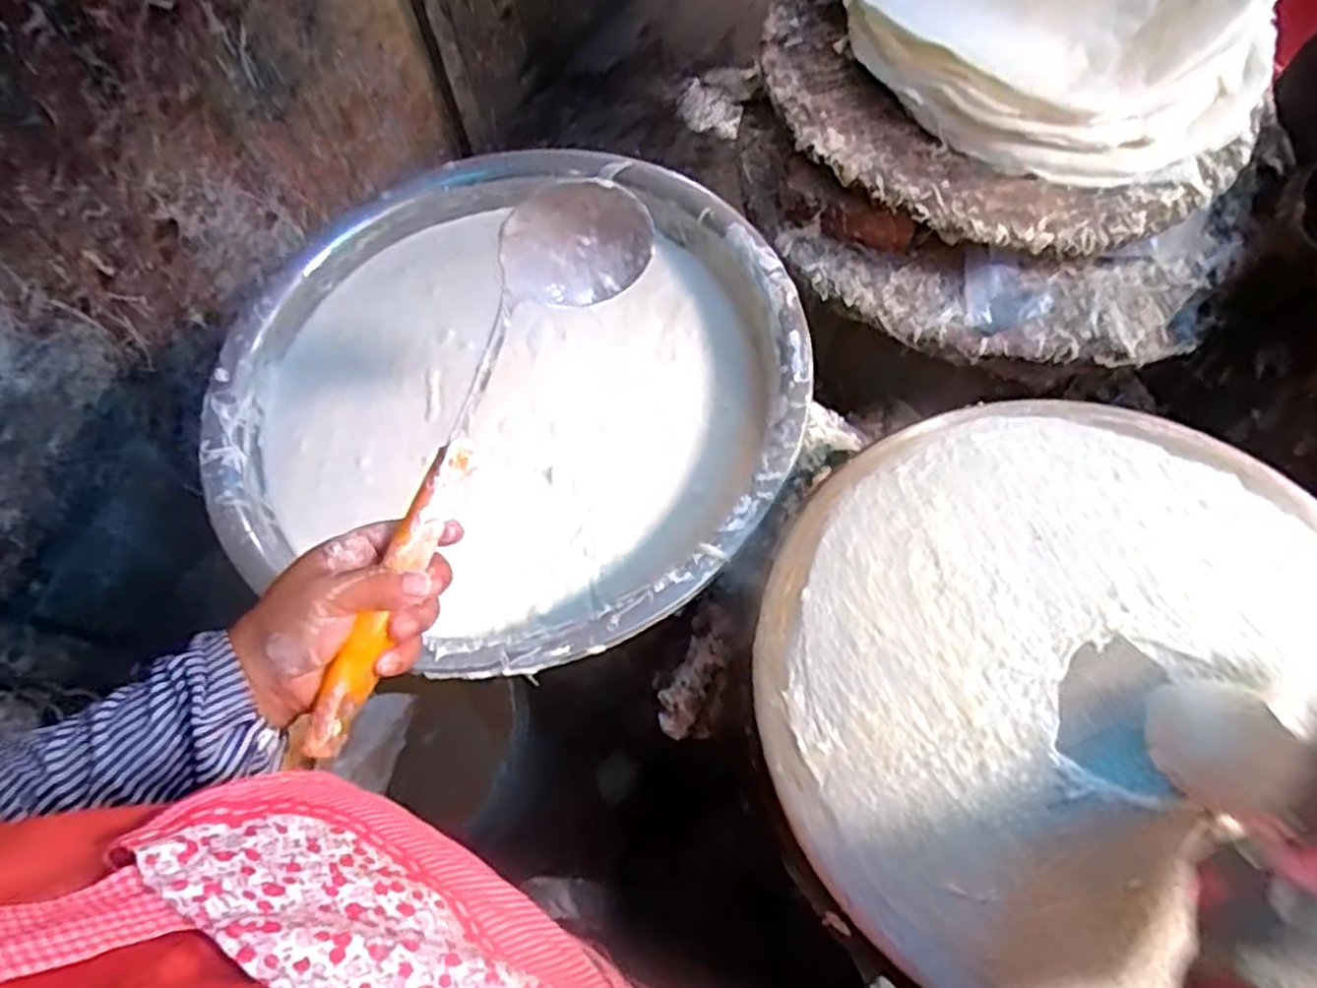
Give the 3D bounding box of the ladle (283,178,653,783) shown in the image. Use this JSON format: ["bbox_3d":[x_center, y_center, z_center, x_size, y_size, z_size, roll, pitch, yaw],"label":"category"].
[{"bbox_3d":[-0.103,-0.026,0.432,0.076,0.068,0.352,19,69,8],"label":"ladle"}]

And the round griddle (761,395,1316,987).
[{"bbox_3d":[0.242,0.096,0.453,0.363,0.047,0.330,0,66,0],"label":"round griddle"}]

